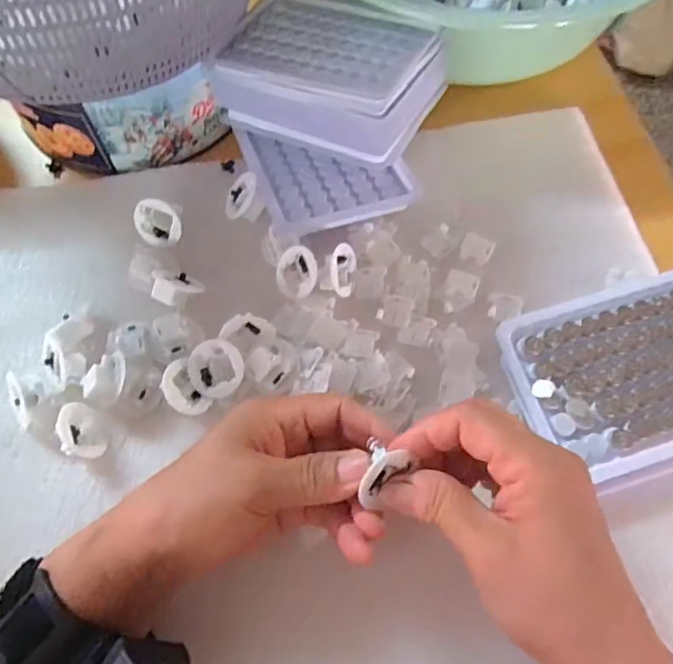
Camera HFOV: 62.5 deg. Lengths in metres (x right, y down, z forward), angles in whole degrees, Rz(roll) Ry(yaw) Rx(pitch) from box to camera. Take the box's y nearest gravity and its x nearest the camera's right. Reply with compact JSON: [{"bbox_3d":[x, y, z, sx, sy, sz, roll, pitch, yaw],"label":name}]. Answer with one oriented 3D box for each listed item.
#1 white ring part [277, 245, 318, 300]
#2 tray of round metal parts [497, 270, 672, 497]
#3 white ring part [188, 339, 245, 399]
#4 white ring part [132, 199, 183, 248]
[{"bbox_3d":[-0.025,-0.037,0.347,0.031,0.004,0.035,-33,68,30],"label":"white ring part"},{"bbox_3d":[0.170,0.029,0.314,0.132,0.020,0.111,-15,68,-6],"label":"tray of round metal parts"},{"bbox_3d":[-0.070,0.021,0.321,0.030,0.013,0.031,0,67,0],"label":"white ring part"},{"bbox_3d":[-0.118,-0.072,0.363,0.030,0.029,0.011,2,26,8],"label":"white ring part"}]

